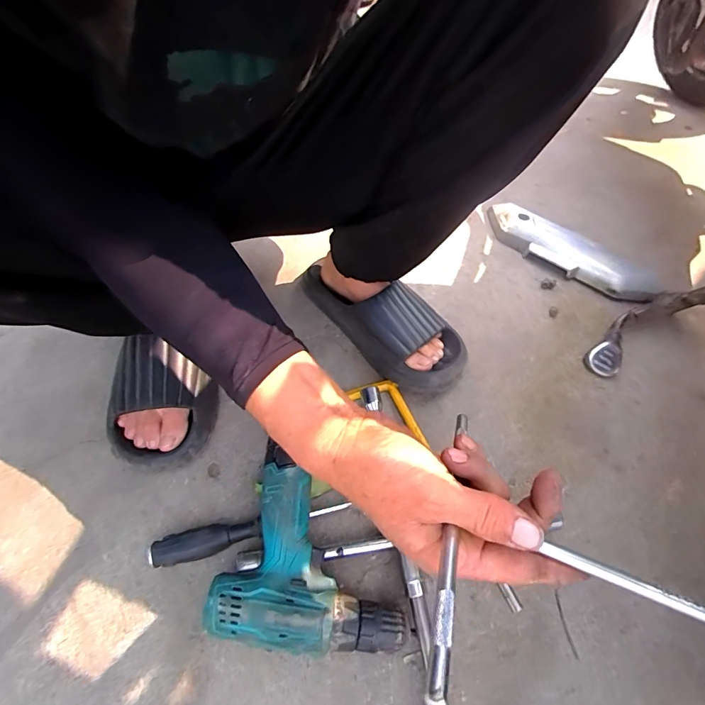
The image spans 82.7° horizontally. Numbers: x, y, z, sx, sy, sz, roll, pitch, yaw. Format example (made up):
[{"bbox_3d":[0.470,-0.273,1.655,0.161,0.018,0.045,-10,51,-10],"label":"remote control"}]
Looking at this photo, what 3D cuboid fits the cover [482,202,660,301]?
[{"bbox_3d":[0.376,-0.179,0.710,0.319,0.037,0.091,36,61,21],"label":"cover"}]

